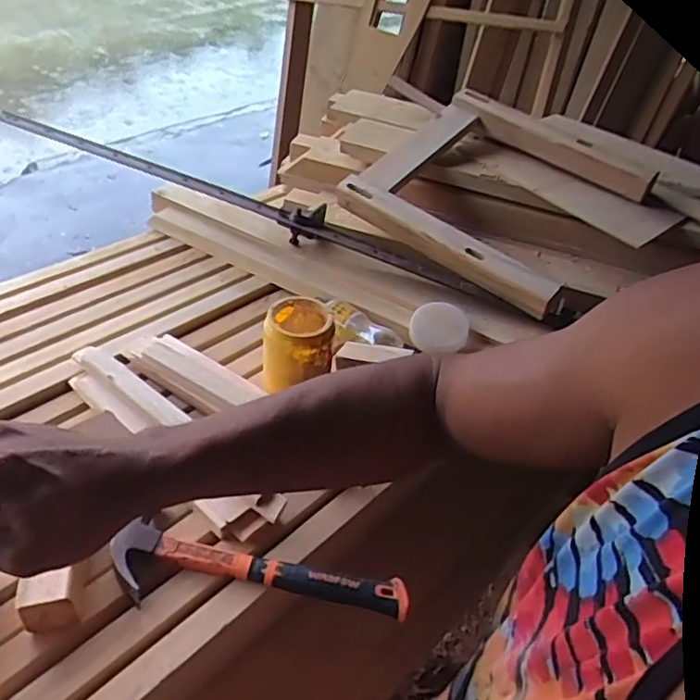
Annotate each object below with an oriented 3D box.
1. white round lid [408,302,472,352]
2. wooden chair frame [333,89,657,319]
[{"bbox_3d":[0.139,-0.037,0.943,0.088,0.019,0.091,2,60,-4],"label":"white round lid"},{"bbox_3d":[0.265,-0.292,1.093,0.446,0.070,0.401,34,64,20],"label":"wooden chair frame"}]

